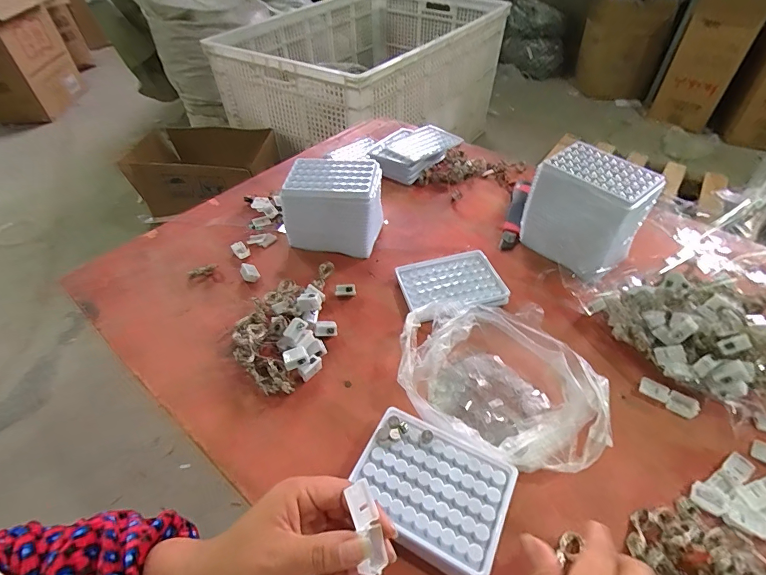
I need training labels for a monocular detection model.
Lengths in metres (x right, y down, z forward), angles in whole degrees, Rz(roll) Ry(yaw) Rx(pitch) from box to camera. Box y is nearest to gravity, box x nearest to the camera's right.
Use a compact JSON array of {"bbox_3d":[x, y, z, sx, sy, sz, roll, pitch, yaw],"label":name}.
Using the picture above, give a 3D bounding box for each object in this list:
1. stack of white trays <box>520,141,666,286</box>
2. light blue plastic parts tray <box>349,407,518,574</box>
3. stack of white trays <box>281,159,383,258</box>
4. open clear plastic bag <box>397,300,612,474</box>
[{"bbox_3d":[0.281,-0.101,0.558,0.104,0.134,0.132,-27,52,-23],"label":"stack of white trays"},{"bbox_3d":[0.042,0.183,0.361,0.129,0.034,0.097,20,50,18],"label":"light blue plastic parts tray"},{"bbox_3d":[-0.071,-0.120,0.602,0.133,0.107,0.098,10,48,9],"label":"stack of white trays"},{"bbox_3d":[0.117,0.099,0.418,0.196,0.065,0.150,11,48,10],"label":"open clear plastic bag"}]

